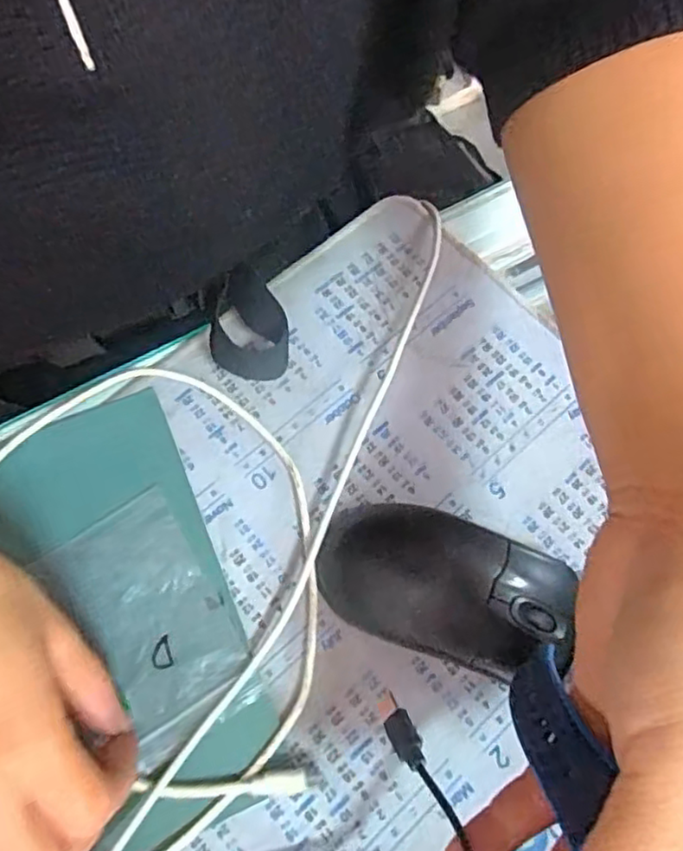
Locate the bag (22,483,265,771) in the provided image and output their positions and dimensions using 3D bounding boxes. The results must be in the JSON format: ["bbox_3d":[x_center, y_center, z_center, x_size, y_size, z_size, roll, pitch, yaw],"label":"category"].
[{"bbox_3d":[-0.082,0.083,0.282,0.060,0.004,0.102,-33,72,-12],"label":"bag"}]

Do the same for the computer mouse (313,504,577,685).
[{"bbox_3d":[0.041,0.067,0.279,0.102,0.029,0.054,21,70,8],"label":"computer mouse"}]

